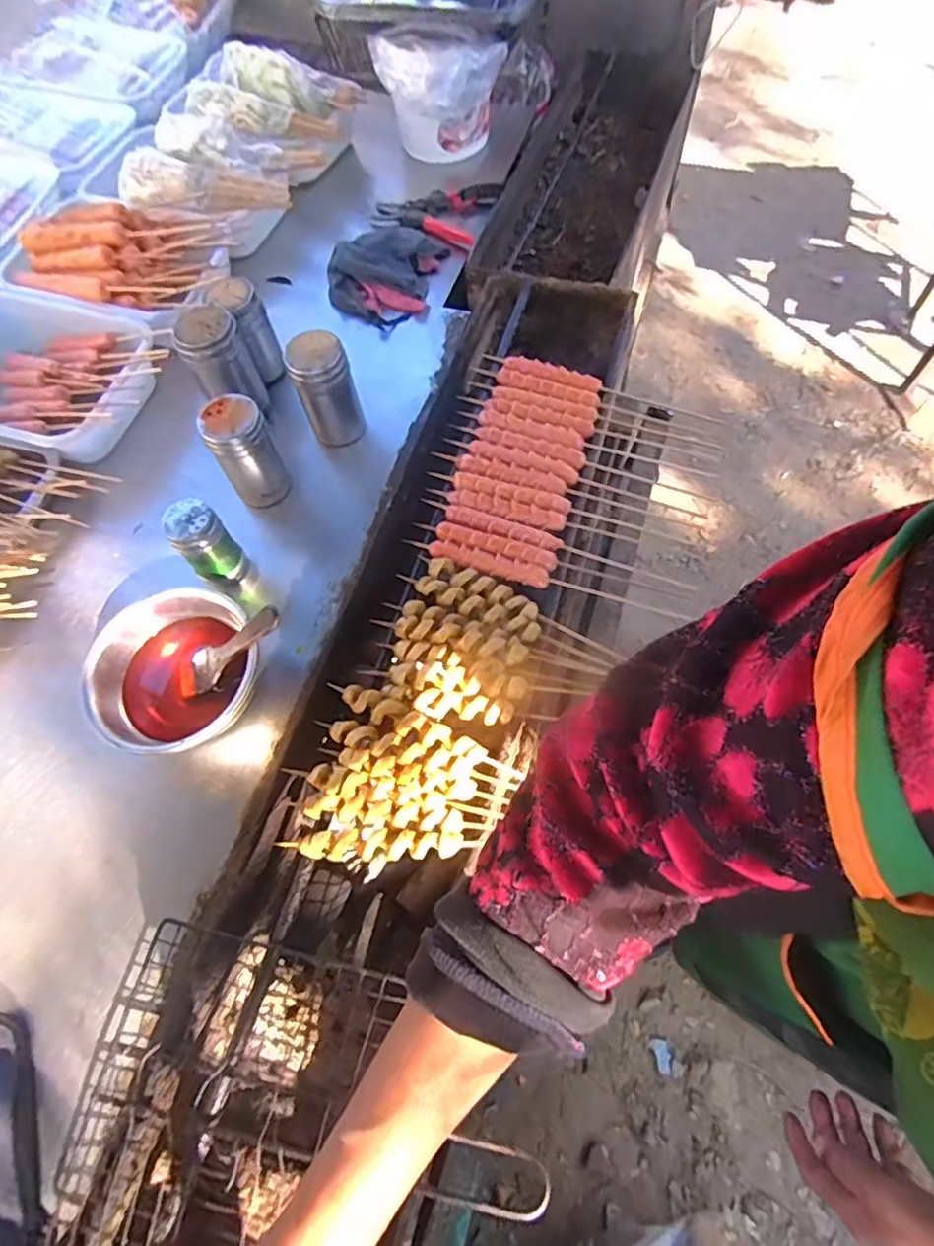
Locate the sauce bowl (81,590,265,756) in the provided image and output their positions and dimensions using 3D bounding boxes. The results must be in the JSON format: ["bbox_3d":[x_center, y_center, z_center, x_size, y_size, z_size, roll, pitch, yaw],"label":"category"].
[{"bbox_3d":[-0.267,0.048,0.578,0.140,0.066,0.157,35,72,16],"label":"sauce bowl"}]

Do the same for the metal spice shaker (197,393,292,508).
[{"bbox_3d":[-0.239,-0.185,0.668,0.060,0.108,0.060,-25,68,-8],"label":"metal spice shaker"}]

